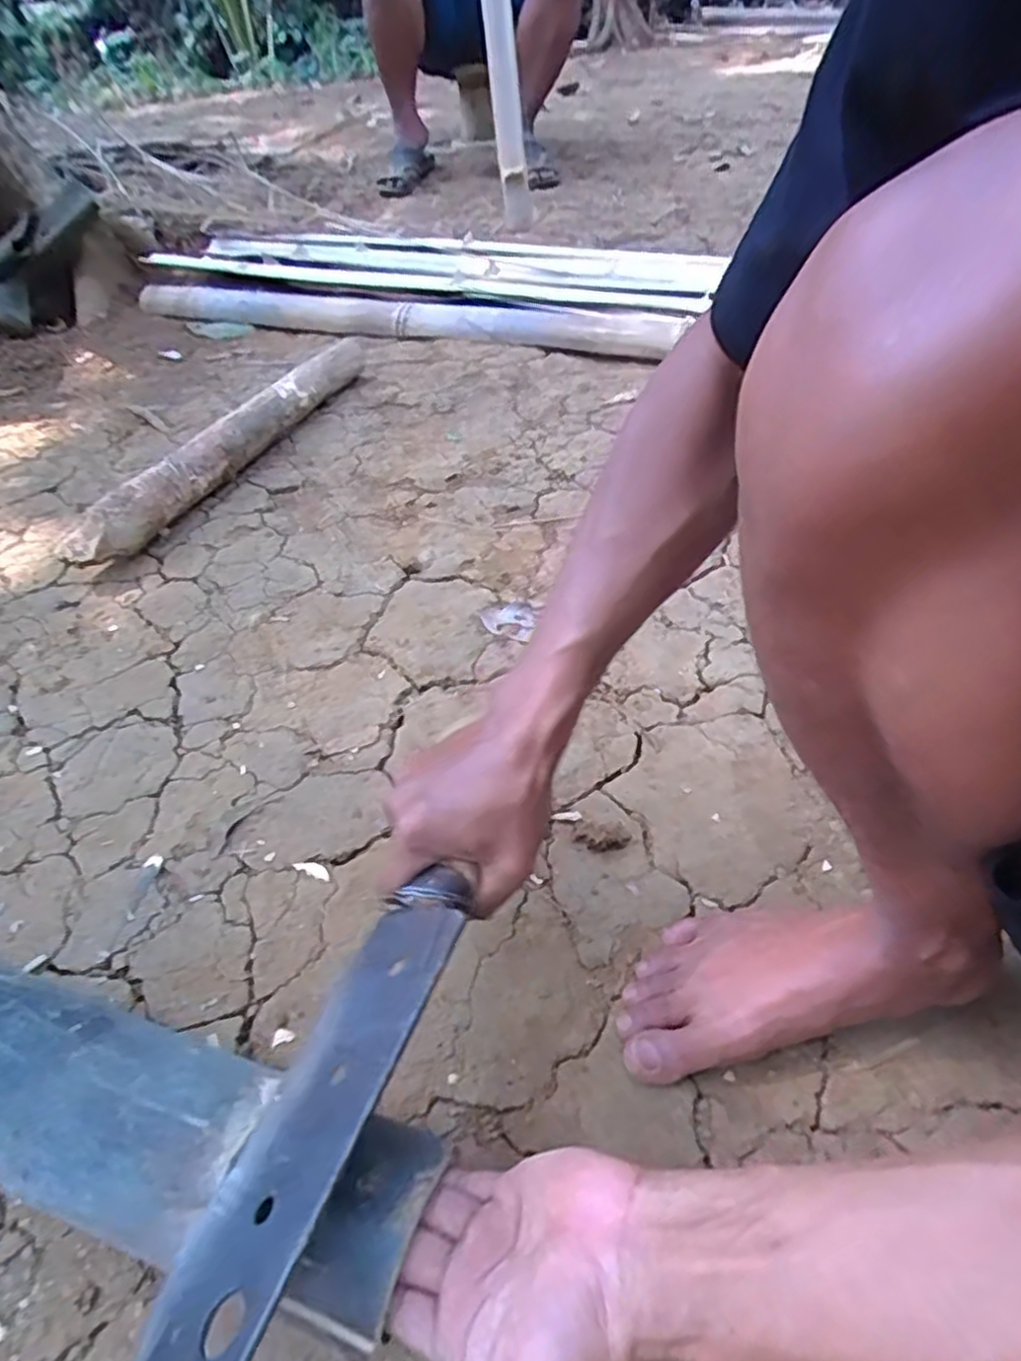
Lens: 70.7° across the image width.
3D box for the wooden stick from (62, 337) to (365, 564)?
[{"bbox_3d":[-0.364,-0.337,0.985,0.065,0.074,0.613,12,47,16],"label":"wooden stick"}]

